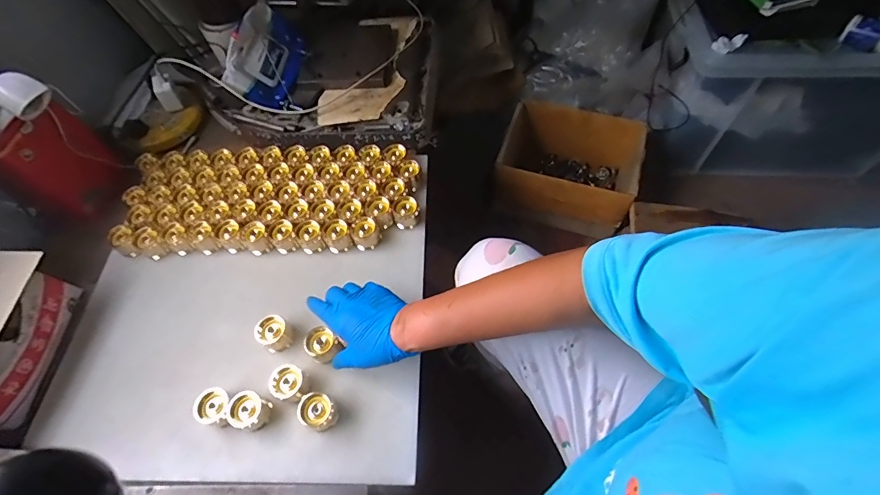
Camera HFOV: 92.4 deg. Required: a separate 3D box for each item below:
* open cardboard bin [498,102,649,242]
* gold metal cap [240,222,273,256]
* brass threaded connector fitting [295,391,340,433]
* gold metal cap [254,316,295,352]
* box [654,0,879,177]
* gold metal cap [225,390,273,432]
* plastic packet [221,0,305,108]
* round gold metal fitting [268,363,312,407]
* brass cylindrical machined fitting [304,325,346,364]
[{"bbox_3d":[0.308,-0.185,1.049,0.319,0.208,0.233,20,64,15],"label":"open cardboard bin"},{"bbox_3d":[-0.282,-0.012,0.654,0.036,0.034,0.044,-26,62,-10],"label":"gold metal cap"},{"bbox_3d":[-0.147,0.197,0.508,0.039,0.038,0.037,-2,61,3],"label":"brass threaded connector fitting"},{"bbox_3d":[-0.222,0.113,0.563,0.038,0.039,0.040,-2,61,3],"label":"gold metal cap"},{"bbox_3d":[0.772,-0.349,0.945,0.541,0.349,0.261,5,61,7],"label":"box"},{"bbox_3d":[-0.234,0.199,0.516,0.038,0.045,0.040,-2,61,3],"label":"gold metal cap"},{"bbox_3d":[-0.308,-0.342,0.753,0.032,0.111,0.181,-16,57,46],"label":"plastic packet"},{"bbox_3d":[-0.189,0.170,0.530,0.043,0.031,0.040,-2,61,3],"label":"round gold metal fitting"},{"bbox_3d":[-0.155,0.129,0.556,0.038,0.029,0.039,-2,61,3],"label":"brass cylindrical machined fitting"}]

